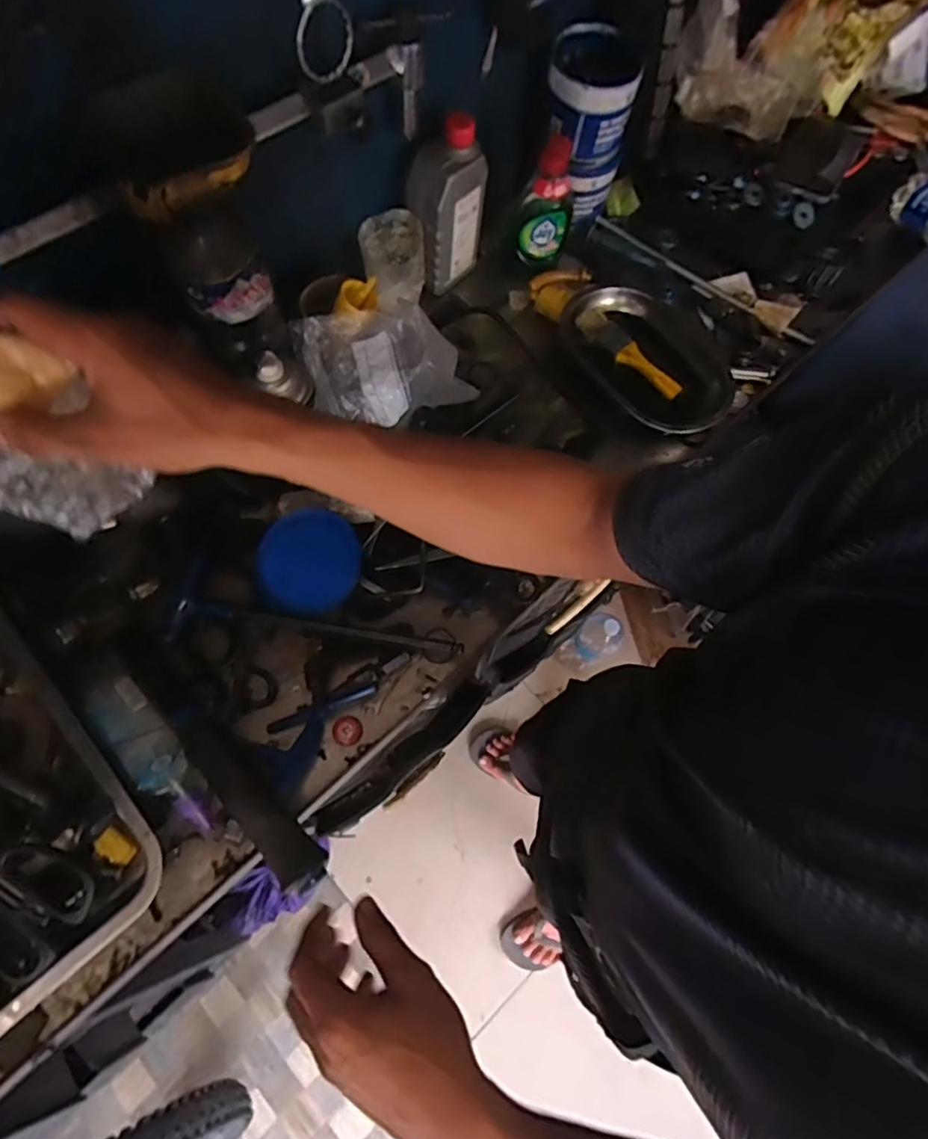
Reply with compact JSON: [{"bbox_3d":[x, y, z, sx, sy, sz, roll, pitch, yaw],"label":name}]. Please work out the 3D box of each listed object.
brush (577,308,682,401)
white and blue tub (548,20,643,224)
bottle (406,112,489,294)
[{"bbox_3d":[0.195,-0.256,0.700,0.148,0.021,0.040,40,74,11],"label":"brush"},{"bbox_3d":[0.145,-0.523,0.715,0.099,0.163,0.106,16,70,3],"label":"white and blue tub"},{"bbox_3d":[-0.017,-0.406,0.669,0.051,0.166,0.086,44,74,12],"label":"bottle"}]

